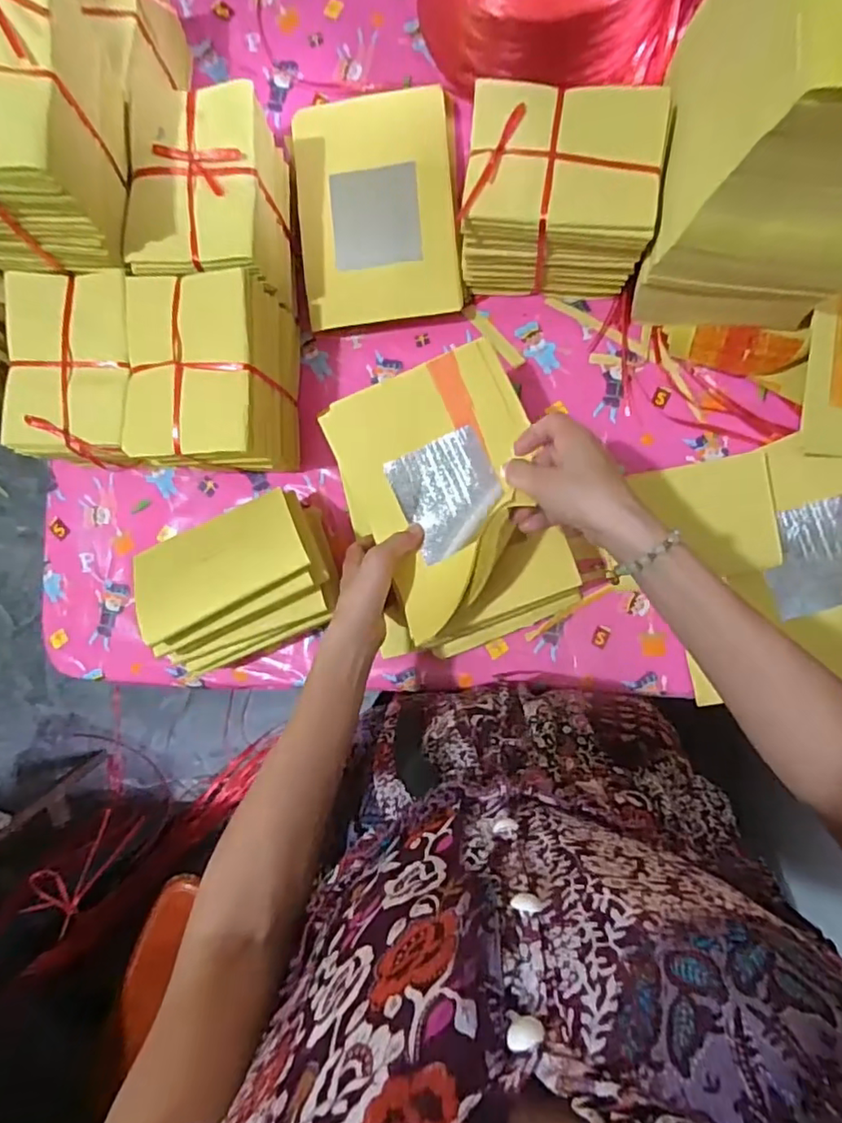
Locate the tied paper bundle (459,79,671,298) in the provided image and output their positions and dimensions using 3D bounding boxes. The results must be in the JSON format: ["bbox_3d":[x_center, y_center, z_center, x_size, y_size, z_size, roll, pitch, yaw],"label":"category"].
[{"bbox_3d":[0.128,-0.343,0.564,0.162,0.142,0.123,5,89,5],"label":"tied paper bundle"}]

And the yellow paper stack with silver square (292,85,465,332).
[{"bbox_3d":[-0.044,-0.373,0.630,0.168,0.048,0.233,-5,88,5],"label":"yellow paper stack with silver square"}]

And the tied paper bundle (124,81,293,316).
[{"bbox_3d":[-0.203,-0.348,0.576,0.118,0.114,0.169,0,89,5],"label":"tied paper bundle"}]

